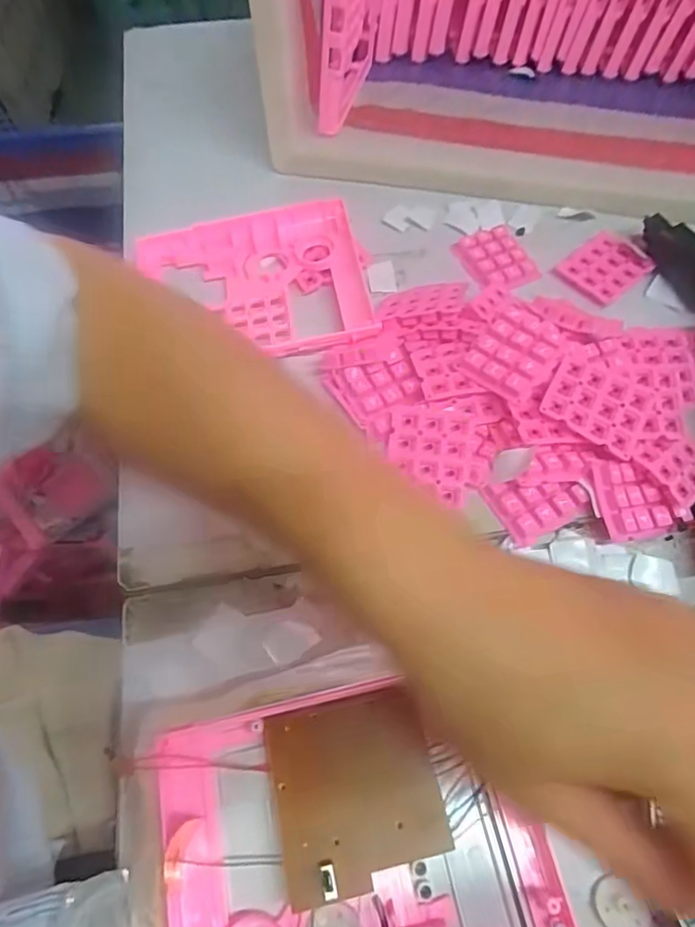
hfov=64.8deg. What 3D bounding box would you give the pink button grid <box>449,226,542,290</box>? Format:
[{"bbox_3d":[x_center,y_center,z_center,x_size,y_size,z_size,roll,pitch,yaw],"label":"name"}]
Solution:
[{"bbox_3d":[0.114,-0.158,0.427,0.046,0.012,0.060,-24,67,-10],"label":"pink button grid"}]

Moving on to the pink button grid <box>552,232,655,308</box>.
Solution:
[{"bbox_3d":[0.197,-0.150,0.420,0.059,0.010,0.052,-36,70,-15],"label":"pink button grid"}]

